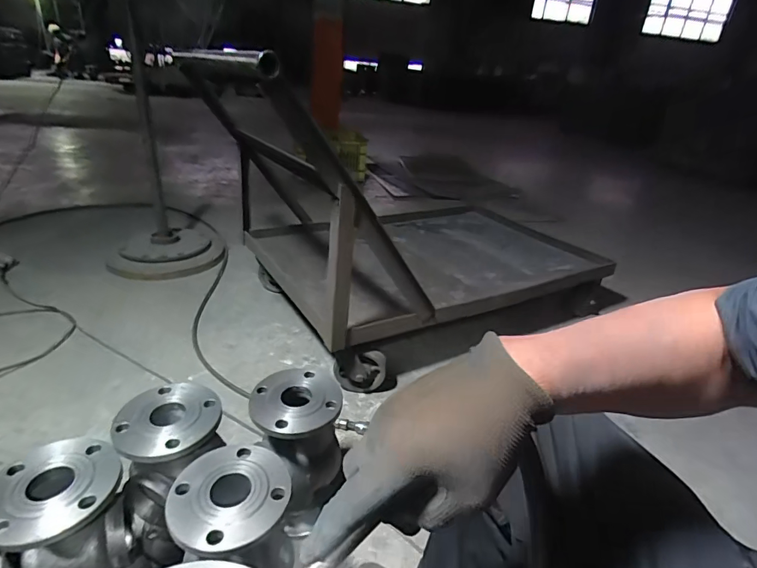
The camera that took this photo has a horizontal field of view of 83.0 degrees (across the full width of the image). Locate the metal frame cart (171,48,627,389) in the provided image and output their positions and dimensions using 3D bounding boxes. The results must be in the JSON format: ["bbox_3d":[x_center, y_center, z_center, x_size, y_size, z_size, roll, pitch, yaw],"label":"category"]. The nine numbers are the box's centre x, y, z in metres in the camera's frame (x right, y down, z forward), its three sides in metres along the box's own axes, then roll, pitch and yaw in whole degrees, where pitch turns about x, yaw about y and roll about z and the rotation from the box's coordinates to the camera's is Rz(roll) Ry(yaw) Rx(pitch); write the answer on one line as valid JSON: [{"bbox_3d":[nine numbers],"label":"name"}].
[{"bbox_3d":[0.156,-0.291,1.466,1.411,0.780,0.801,-14,33,-31],"label":"metal frame cart"}]

